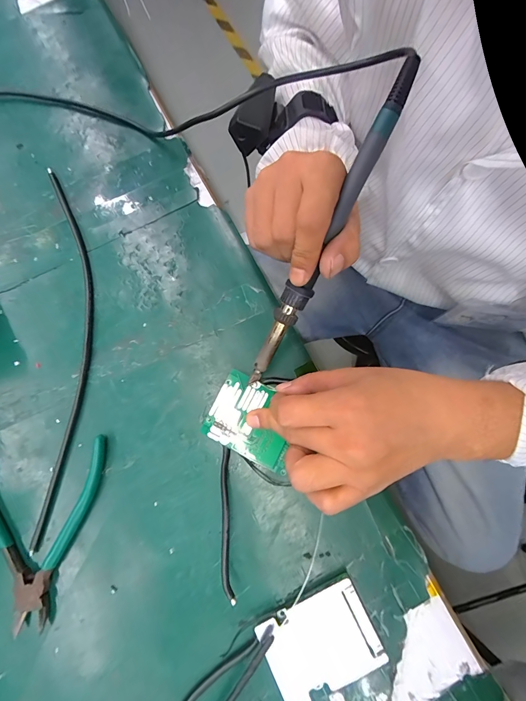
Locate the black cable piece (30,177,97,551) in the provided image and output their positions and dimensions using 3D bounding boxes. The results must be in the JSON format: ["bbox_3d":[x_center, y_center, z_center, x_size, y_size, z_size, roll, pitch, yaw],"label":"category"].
[{"bbox_3d":[-0.176,-0.009,0.296,0.049,0.004,0.341,-4,79,-1],"label":"black cable piece"}]

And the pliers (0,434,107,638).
[{"bbox_3d":[-0.195,0.141,0.265,0.112,0.012,0.143,5,79,1],"label":"pliers"}]

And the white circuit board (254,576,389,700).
[{"bbox_3d":[0.042,0.220,0.245,0.083,0.011,0.062,-27,80,-5],"label":"white circuit board"}]

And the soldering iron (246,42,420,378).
[{"bbox_3d":[0.042,-0.076,0.232,0.019,0.018,0.237,28,108,5],"label":"soldering iron"}]

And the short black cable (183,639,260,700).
[{"bbox_3d":[-0.048,0.257,0.242,0.117,0.009,0.010,-44,82,-8],"label":"short black cable"}]

